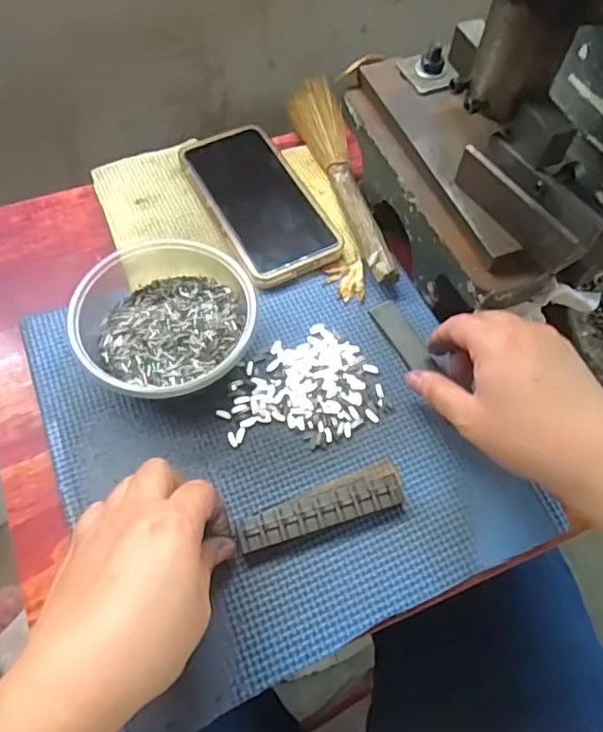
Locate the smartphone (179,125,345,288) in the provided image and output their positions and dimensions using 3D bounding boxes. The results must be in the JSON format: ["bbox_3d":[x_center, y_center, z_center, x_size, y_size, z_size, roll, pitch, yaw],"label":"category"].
[{"bbox_3d":[-0.034,-0.132,0.454,0.077,0.012,0.157,-23,64,-14],"label":"smartphone"}]

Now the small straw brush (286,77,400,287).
[{"bbox_3d":[0.033,-0.160,0.464,0.039,0.021,0.232,-11,62,-9],"label":"small straw brush"}]

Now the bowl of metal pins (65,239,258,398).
[{"bbox_3d":[-0.094,-0.030,0.378,0.108,0.051,0.113,1,61,-2],"label":"bowl of metal pins"}]

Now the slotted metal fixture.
[{"bbox_3d":[0.013,0.084,0.338,0.103,0.012,0.029,-17,63,-14],"label":"slotted metal fixture"}]

